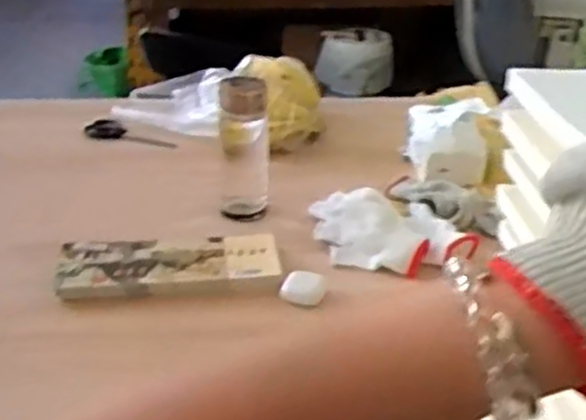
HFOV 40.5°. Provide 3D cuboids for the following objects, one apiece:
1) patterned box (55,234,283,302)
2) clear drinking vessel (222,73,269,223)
[{"bbox_3d":[-0.147,0.069,0.963,0.260,0.029,0.100,-3,29,-9],"label":"patterned box"},{"bbox_3d":[-0.064,-0.087,1.067,0.061,0.168,0.072,0,29,-3],"label":"clear drinking vessel"}]

